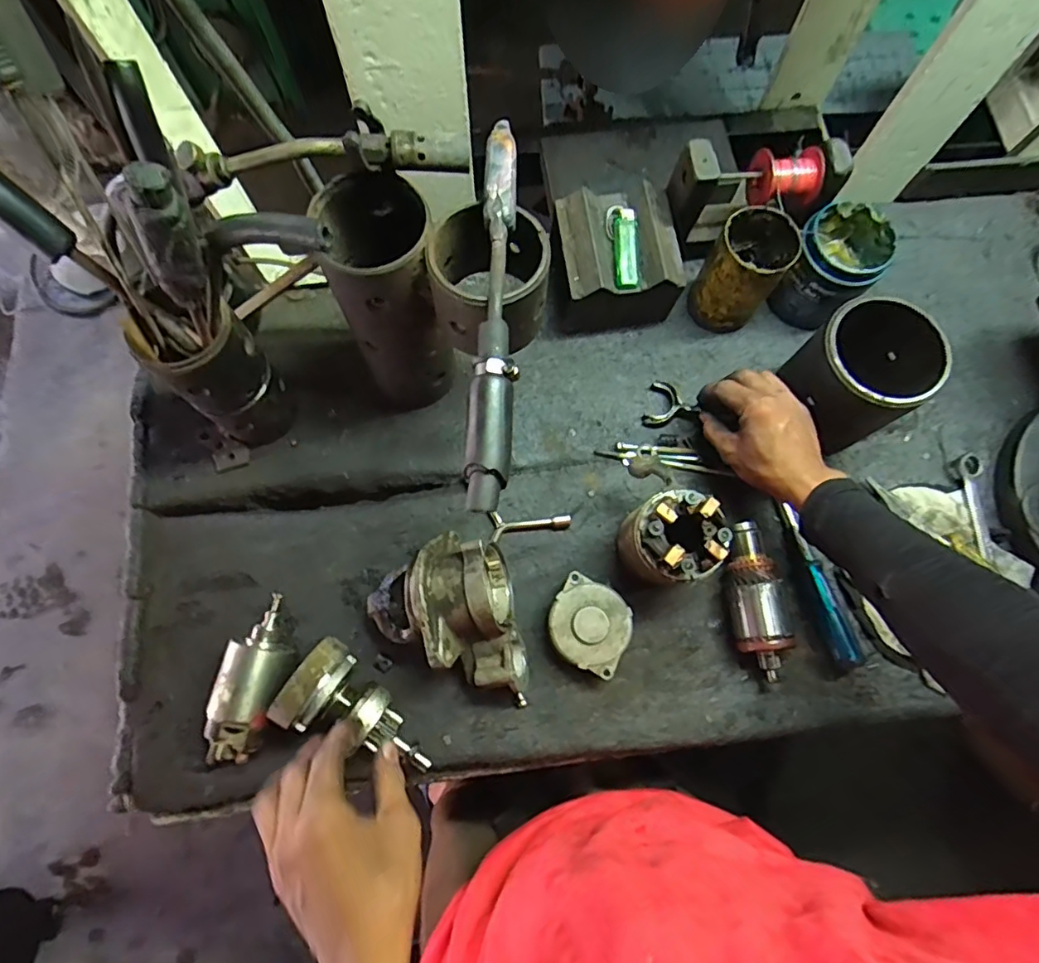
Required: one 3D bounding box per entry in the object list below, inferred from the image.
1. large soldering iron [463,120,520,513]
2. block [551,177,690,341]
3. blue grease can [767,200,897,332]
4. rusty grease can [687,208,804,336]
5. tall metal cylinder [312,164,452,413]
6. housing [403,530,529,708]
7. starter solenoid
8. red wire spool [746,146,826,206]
[{"bbox_3d":[-0.015,-0.117,0.373,0.028,0.024,0.272,3,74,0],"label":"large soldering iron"},{"bbox_3d":[0.101,-0.229,0.607,0.124,0.097,0.125,-10,74,-3],"label":"block"},{"bbox_3d":[0.332,-0.228,0.605,0.090,0.095,0.084,0,74,-1],"label":"blue grease can"},{"bbox_3d":[0.236,-0.222,0.598,0.073,0.115,0.083,42,78,10],"label":"rusty grease can"},{"bbox_3d":[-0.108,-0.154,0.500,0.086,0.210,0.091,0,74,-1],"label":"tall metal cylinder"},{"bbox_3d":[-0.052,0.121,0.519,0.087,0.107,0.150,-16,77,10],"label":"housing"},{"bbox_3d":[-0.243,0.181,0.520,0.052,0.048,0.140,17,74,4],"label":"starter solenoid"},{"bbox_3d":[0.266,-0.303,0.563,0.065,0.046,0.053,-13,74,-4],"label":"red wire spool"}]

